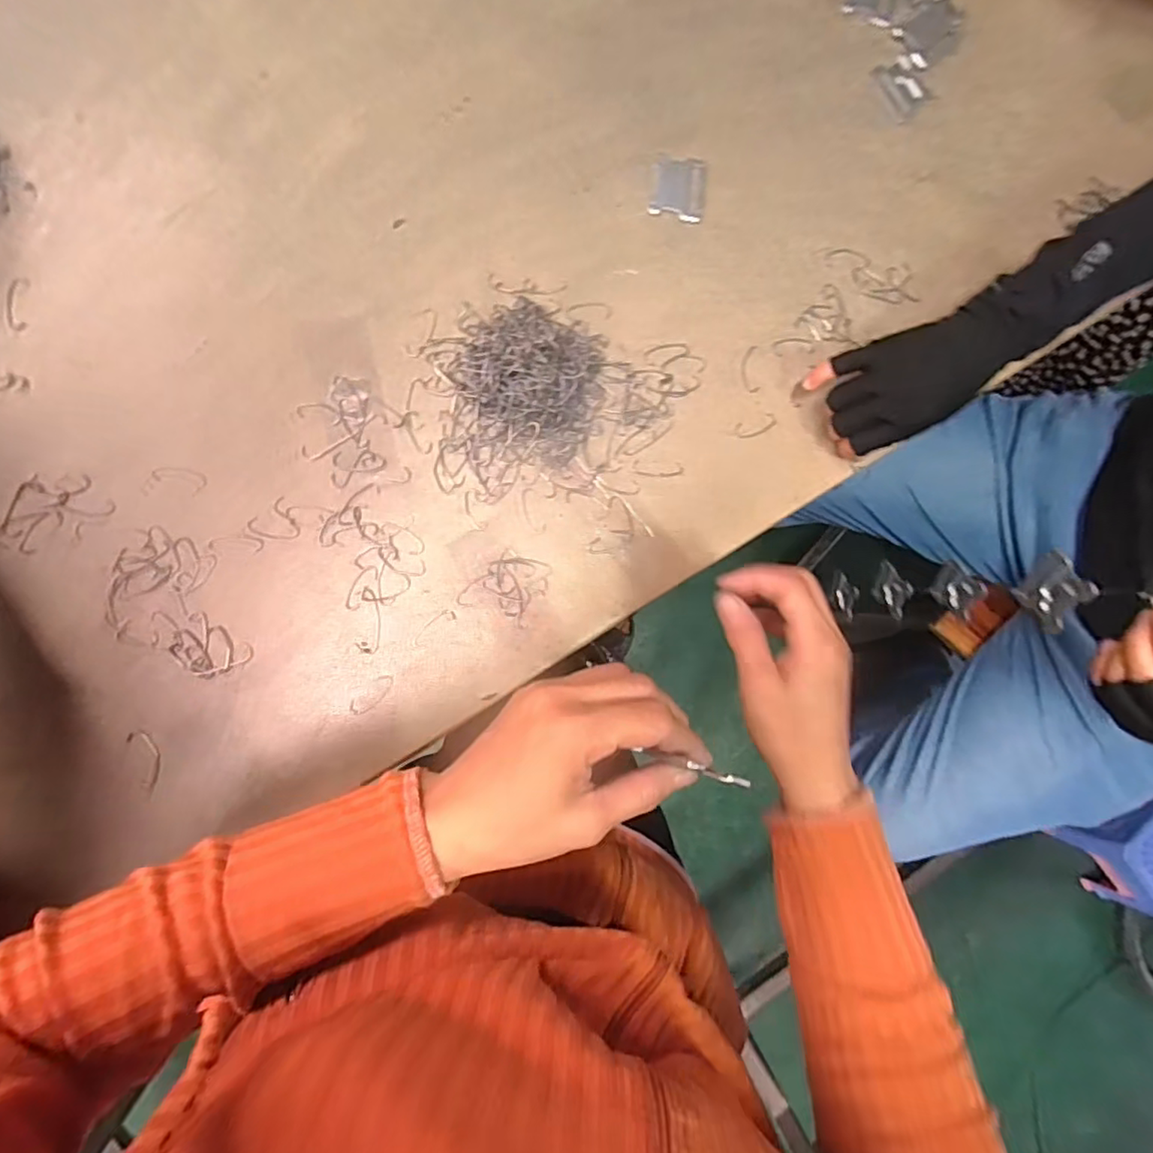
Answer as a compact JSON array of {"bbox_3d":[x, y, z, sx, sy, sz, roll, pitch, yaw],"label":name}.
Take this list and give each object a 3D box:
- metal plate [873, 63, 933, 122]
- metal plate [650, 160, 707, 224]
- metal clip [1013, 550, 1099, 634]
[{"bbox_3d":[0.271,-0.409,0.499,0.038,0.004,0.049,-36,91,-6],"label":"metal plate"},{"bbox_3d":[0.083,-0.314,0.482,0.042,0.004,0.051,5,87,-5],"label":"metal plate"},{"bbox_3d":[0.342,0.011,0.426,0.010,0.060,0.056,-2,88,-7],"label":"metal clip"}]

